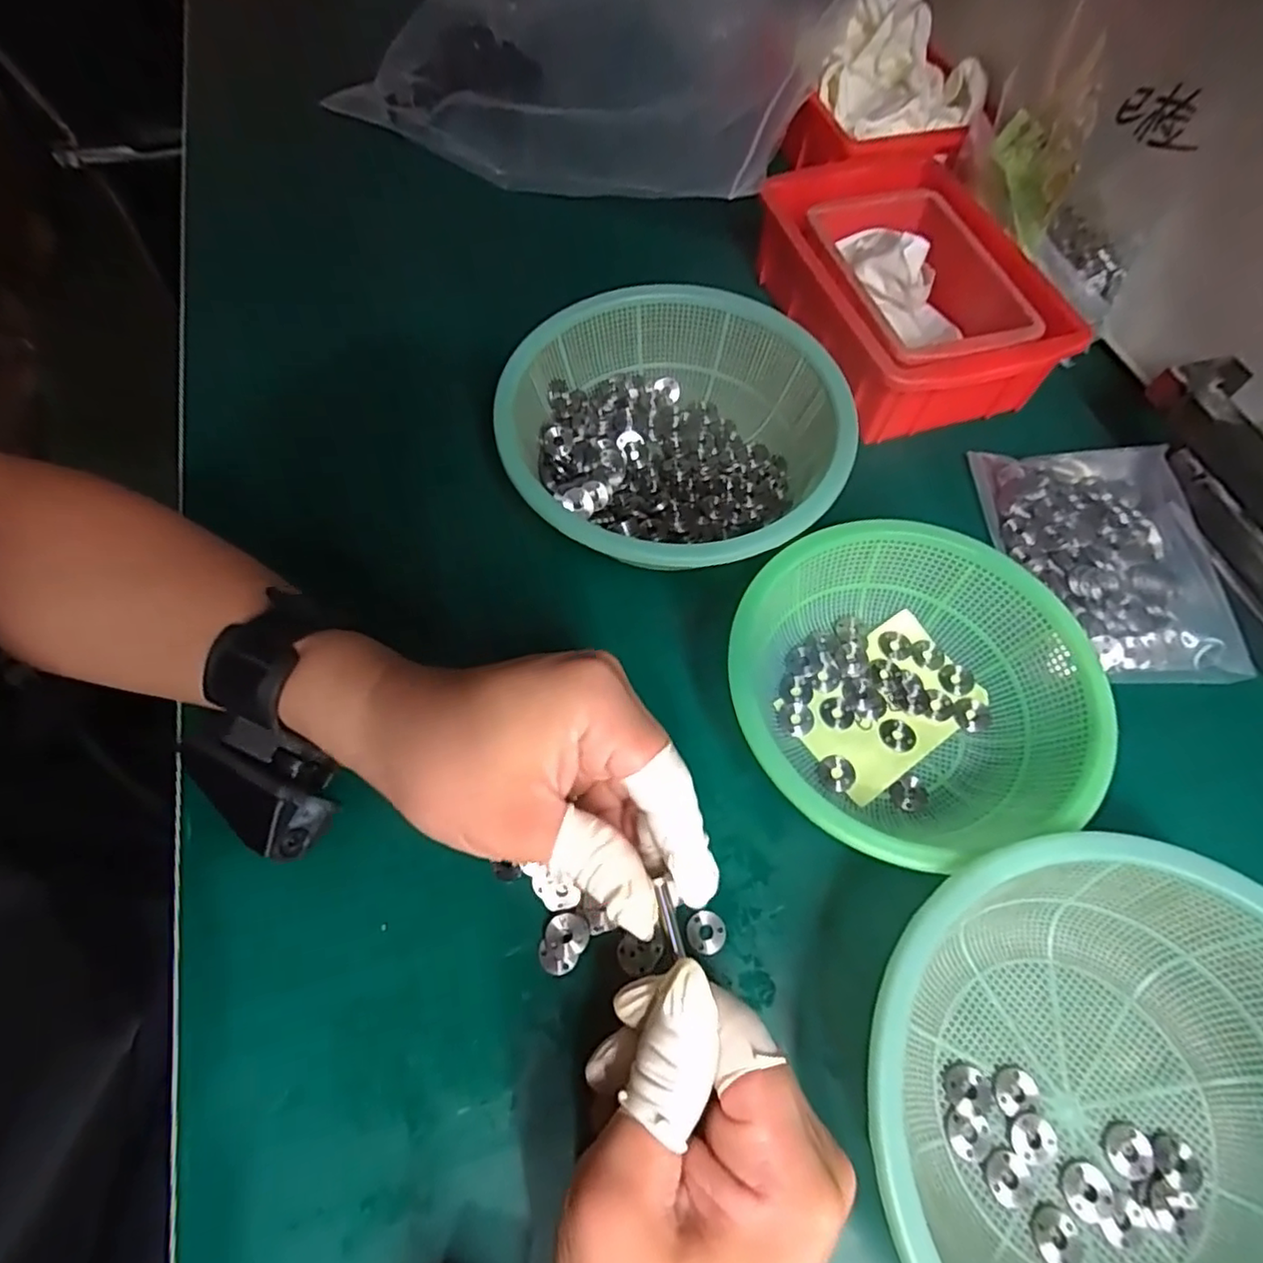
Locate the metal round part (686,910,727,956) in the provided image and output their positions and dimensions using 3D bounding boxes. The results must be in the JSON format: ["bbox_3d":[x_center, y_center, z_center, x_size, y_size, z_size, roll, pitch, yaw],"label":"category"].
[{"bbox_3d":[0.033,0.133,0.282,0.017,0.007,0.018,0,64,-1],"label":"metal round part"}]

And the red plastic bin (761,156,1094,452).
[{"bbox_3d":[0.180,-0.230,0.430,0.144,0.062,0.208,-15,66,-8],"label":"red plastic bin"}]

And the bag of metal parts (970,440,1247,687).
[{"bbox_3d":[0.271,-0.043,0.367,0.109,0.024,0.150,0,64,-1],"label":"bag of metal parts"}]

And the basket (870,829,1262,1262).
[{"bbox_3d":[0.169,0.174,0.225,0.174,0.065,0.178,0,64,-1],"label":"basket"}]

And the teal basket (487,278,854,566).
[{"bbox_3d":[0.021,-0.107,0.364,0.174,0.062,0.183,0,64,-1],"label":"teal basket"}]

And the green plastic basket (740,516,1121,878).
[{"bbox_3d":[0.134,0.022,0.304,0.146,0.052,0.153,0,64,-1],"label":"green plastic basket"}]

